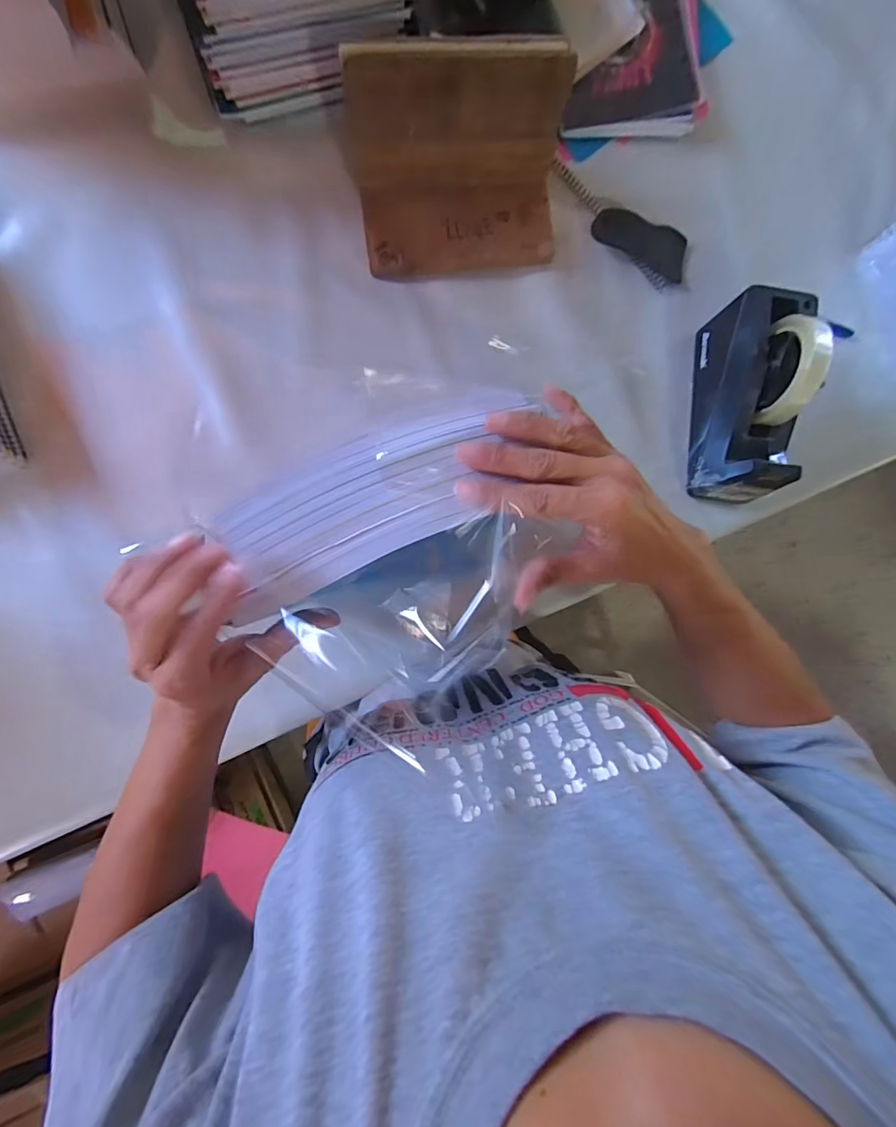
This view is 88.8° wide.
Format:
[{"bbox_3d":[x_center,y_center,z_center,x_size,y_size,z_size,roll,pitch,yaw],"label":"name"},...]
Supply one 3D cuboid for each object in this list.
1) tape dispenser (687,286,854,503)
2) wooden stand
[{"bbox_3d":[0.324,-0.174,0.479,0.069,0.130,0.198,7,88,-6],"label":"tape dispenser"},{"bbox_3d":[0.013,-0.391,0.453,0.202,0.130,0.120,-8,90,-6],"label":"wooden stand"}]

